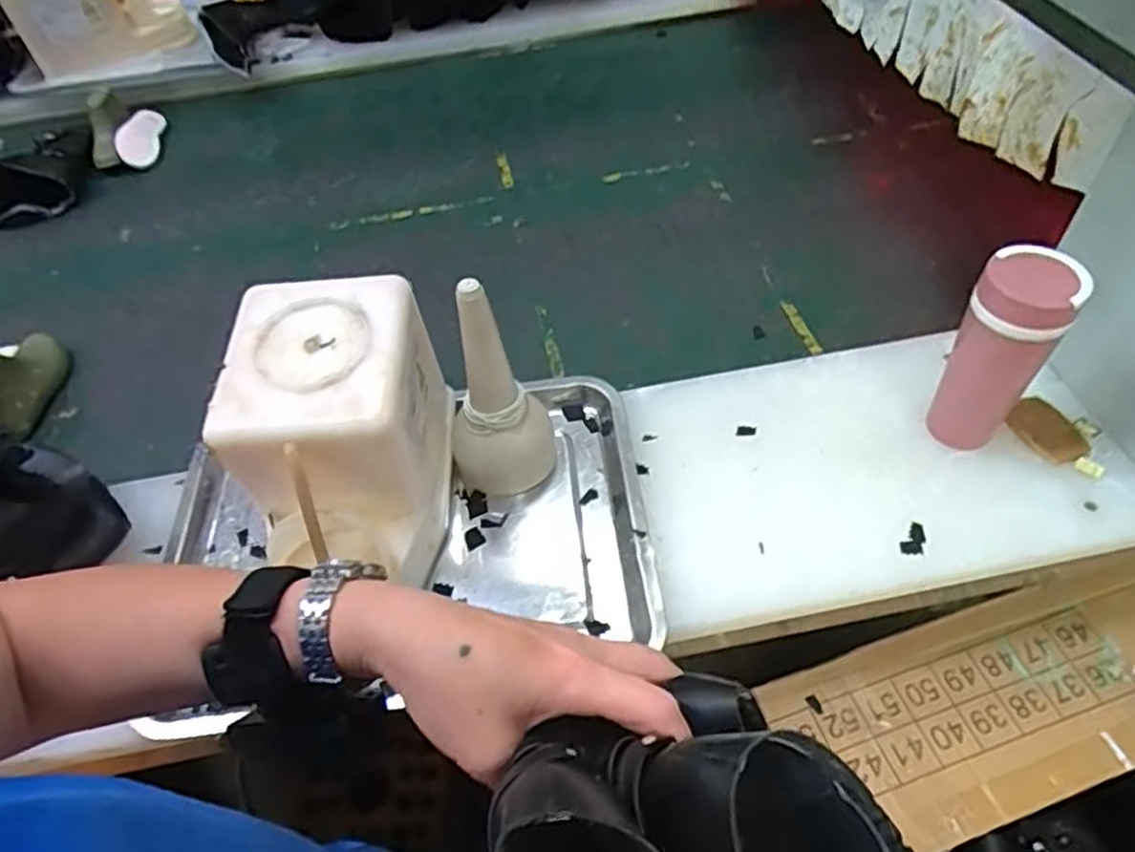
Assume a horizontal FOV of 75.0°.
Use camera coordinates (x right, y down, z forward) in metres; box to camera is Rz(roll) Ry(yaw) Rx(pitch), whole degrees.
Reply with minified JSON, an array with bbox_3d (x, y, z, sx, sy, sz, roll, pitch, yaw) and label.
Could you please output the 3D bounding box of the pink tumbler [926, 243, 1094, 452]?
[{"bbox_3d":[0.337,-0.054,0.585,0.066,0.169,0.056,26,58,24],"label":"pink tumbler"}]

